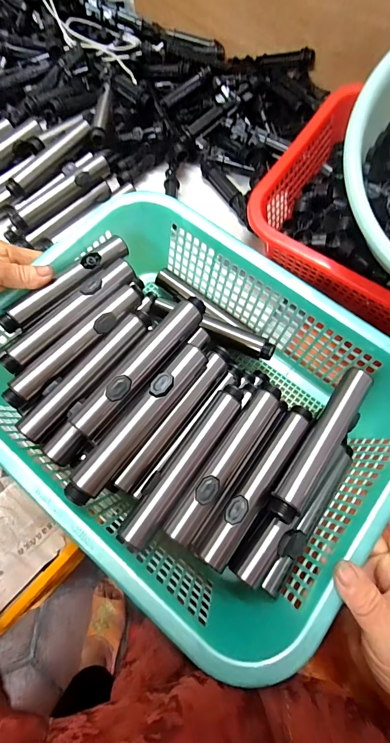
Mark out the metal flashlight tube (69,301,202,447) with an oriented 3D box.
[{"bbox_3d":[-0.041,-0.006,0.280,0.023,0.026,0.147,35,74,11],"label":"metal flashlight tube"}]

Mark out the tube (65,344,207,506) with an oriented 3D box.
[{"bbox_3d":[-0.046,0.037,0.265,0.031,0.021,0.147,37,75,12],"label":"tube"}]

